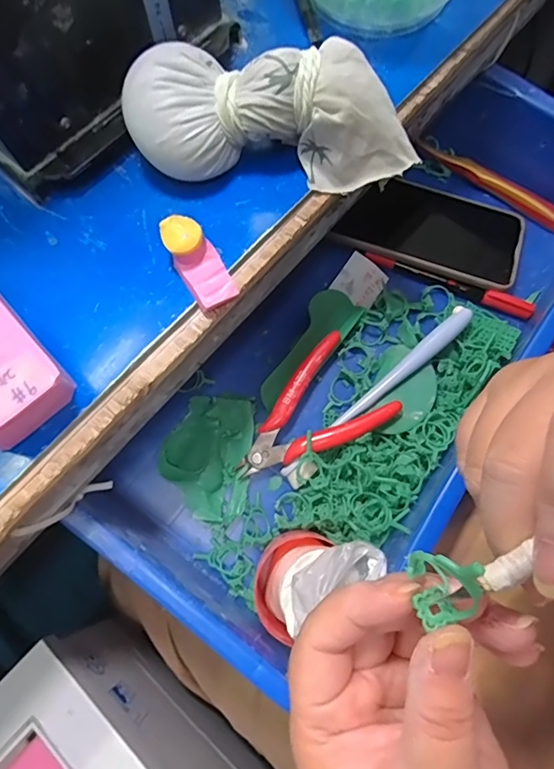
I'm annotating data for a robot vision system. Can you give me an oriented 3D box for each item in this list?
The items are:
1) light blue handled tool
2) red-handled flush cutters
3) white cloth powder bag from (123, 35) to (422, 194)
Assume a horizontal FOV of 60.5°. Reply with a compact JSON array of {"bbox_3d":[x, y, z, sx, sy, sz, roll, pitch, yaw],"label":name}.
[{"bbox_3d":[0.076,0.007,0.348,0.181,0.021,0.017,-41,75,-10],"label":"light blue handled tool"},{"bbox_3d":[0.019,0.023,0.345,0.115,0.019,0.073,-34,74,-9],"label":"red-handled flush cutters"},{"bbox_3d":[0.000,-0.135,0.240,0.146,0.047,0.055,2,72,2],"label":"white cloth powder bag"}]

